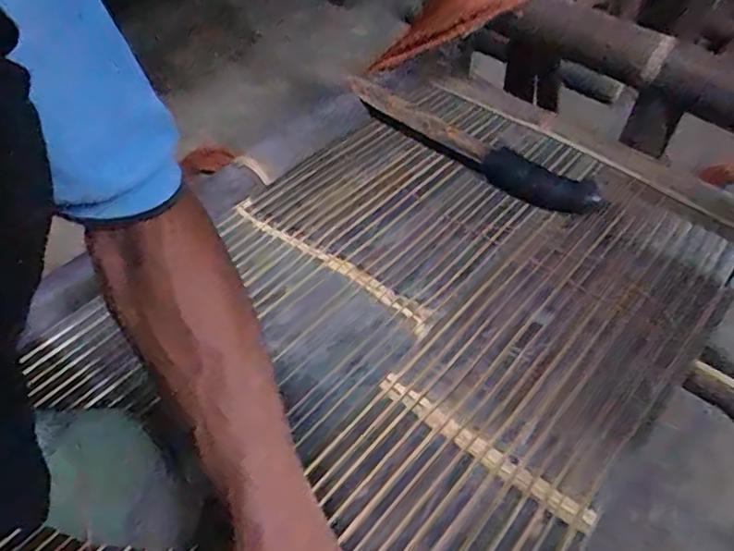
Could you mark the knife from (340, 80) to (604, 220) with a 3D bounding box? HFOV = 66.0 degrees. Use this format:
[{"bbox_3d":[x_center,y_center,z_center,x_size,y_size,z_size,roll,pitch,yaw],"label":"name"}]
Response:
[{"bbox_3d":[0.110,-0.172,0.708,0.056,0.025,0.366,-37,60,-26],"label":"knife"}]

